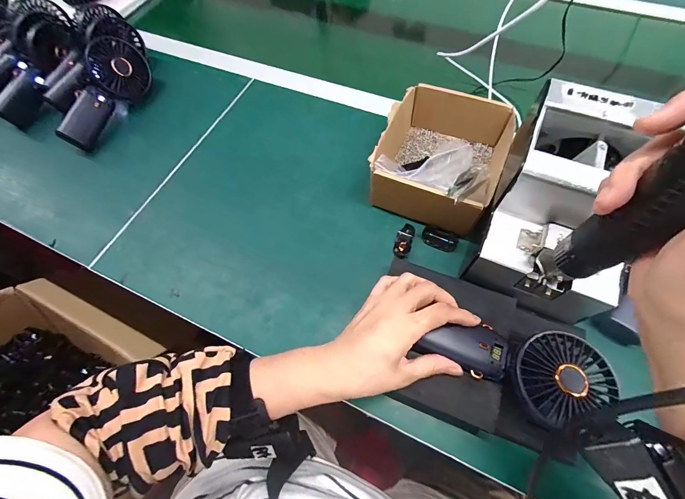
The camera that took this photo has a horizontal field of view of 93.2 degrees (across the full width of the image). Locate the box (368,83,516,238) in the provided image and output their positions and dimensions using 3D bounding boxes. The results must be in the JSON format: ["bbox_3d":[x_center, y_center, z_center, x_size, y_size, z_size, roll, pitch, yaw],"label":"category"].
[{"bbox_3d":[0.126,-0.122,0.432,0.146,0.077,0.164,24,65,15],"label":"box"}]

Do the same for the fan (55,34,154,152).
[{"bbox_3d":[-0.440,-0.285,0.604,0.045,0.107,0.207,23,81,15],"label":"fan"}]

